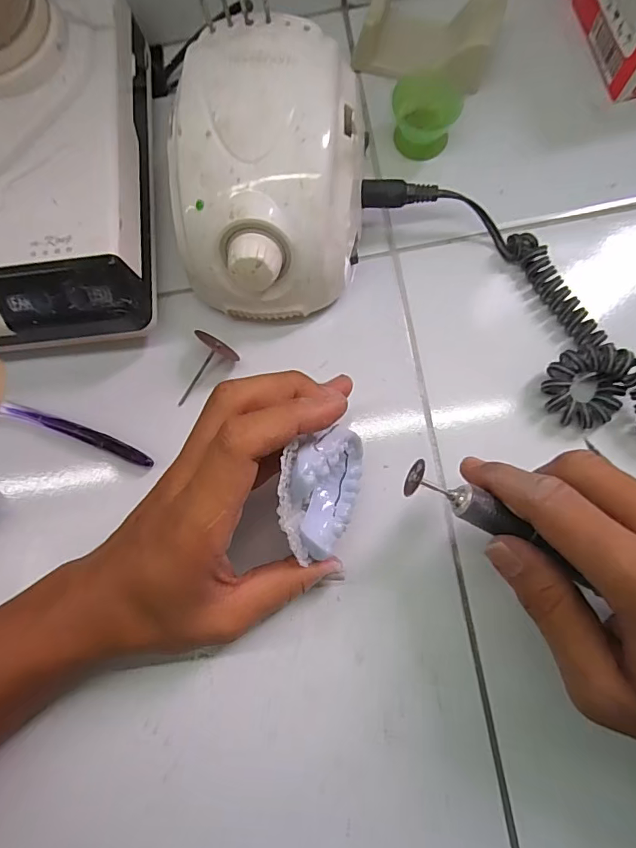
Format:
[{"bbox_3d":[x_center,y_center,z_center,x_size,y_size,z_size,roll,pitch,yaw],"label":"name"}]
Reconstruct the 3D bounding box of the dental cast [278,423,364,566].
[{"bbox_3d":[0.000,0.028,0.237,0.029,0.069,0.065,17,52,28],"label":"dental cast"}]

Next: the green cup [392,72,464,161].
[{"bbox_3d":[0.071,-0.202,0.308,0.042,0.025,0.038,9,82,5],"label":"green cup"}]

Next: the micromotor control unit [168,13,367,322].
[{"bbox_3d":[-0.029,-0.137,0.273,0.102,0.082,0.139,2,81,4],"label":"micromotor control unit"}]

